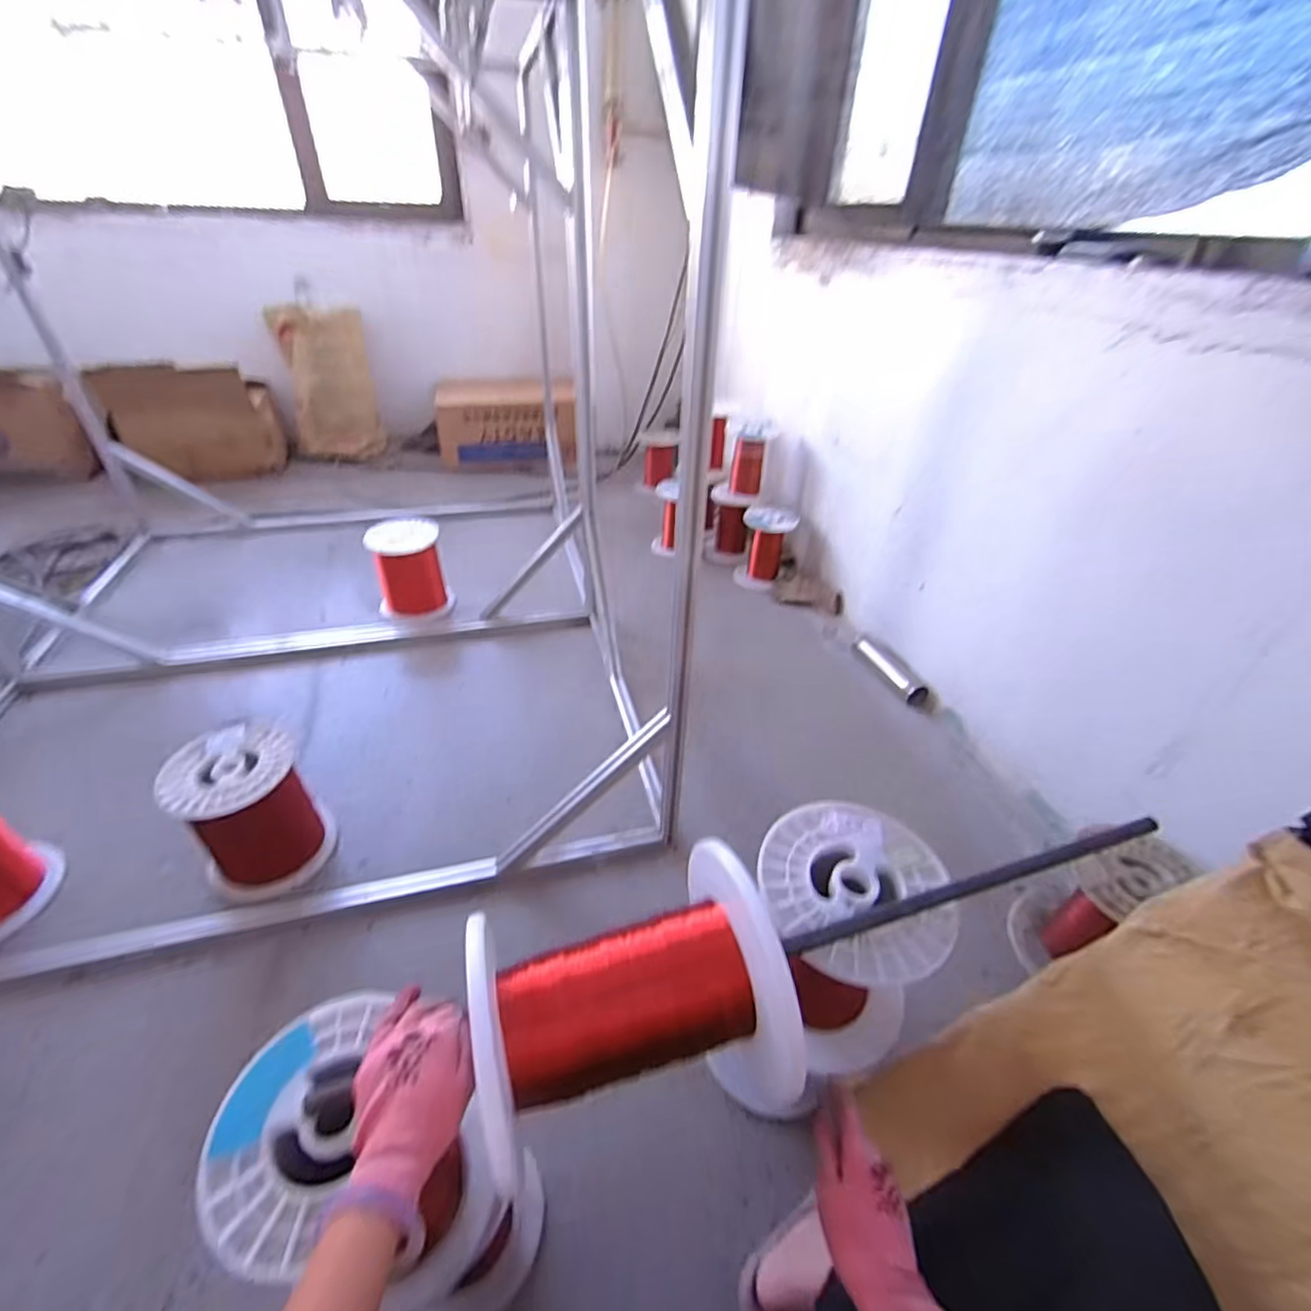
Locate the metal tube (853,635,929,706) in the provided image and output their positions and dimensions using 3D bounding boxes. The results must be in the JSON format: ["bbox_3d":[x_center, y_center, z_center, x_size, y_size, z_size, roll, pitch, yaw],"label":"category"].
[{"bbox_3d":[0.614,0.031,1.580,0.073,0.063,0.274,-8,37,-14],"label":"metal tube"}]

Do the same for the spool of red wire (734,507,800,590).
[{"bbox_3d":[0.353,-0.346,1.909,0.165,0.246,0.157,2,36,-1],"label":"spool of red wire"}]

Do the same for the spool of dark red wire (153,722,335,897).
[{"bbox_3d":[-0.716,0.276,1.060,0.198,0.247,0.182,2,36,-1],"label":"spool of dark red wire"}]

